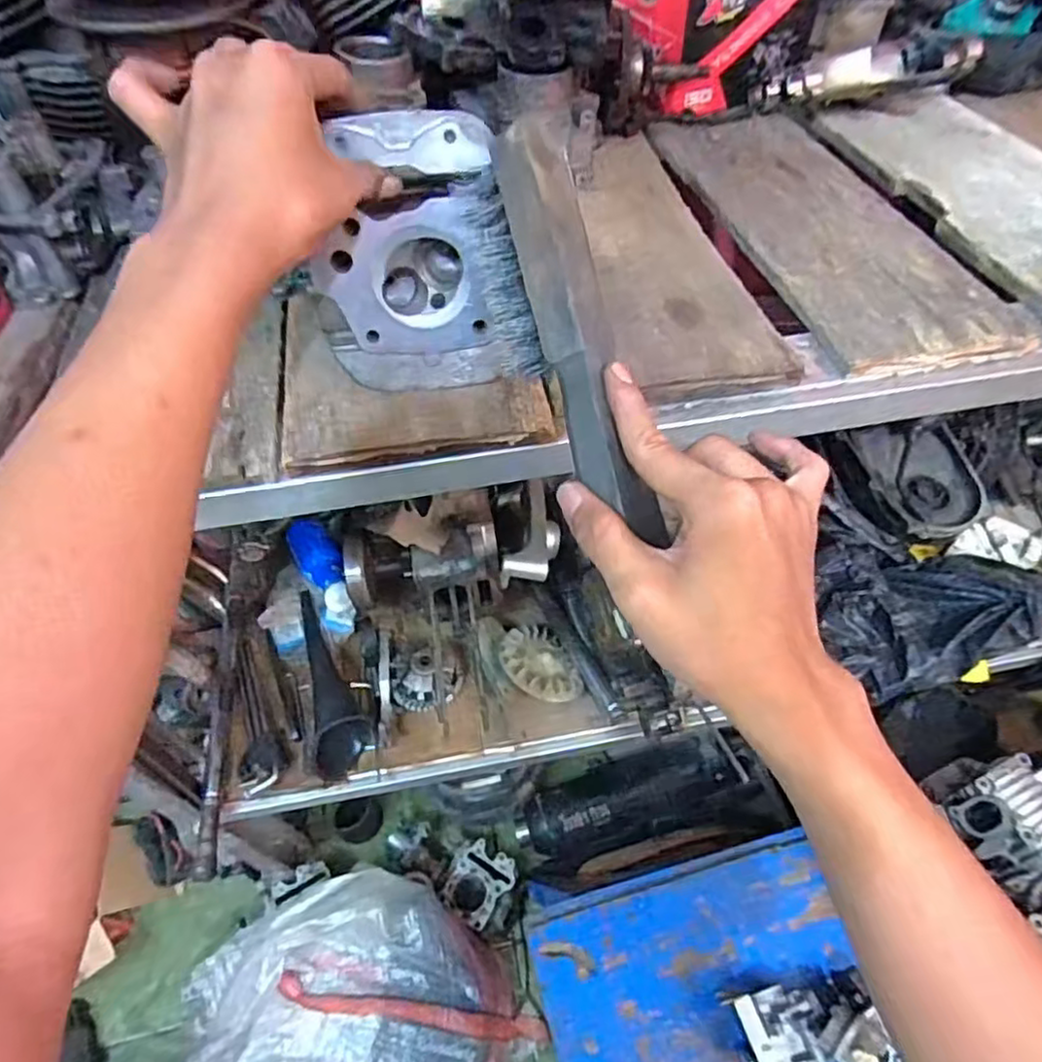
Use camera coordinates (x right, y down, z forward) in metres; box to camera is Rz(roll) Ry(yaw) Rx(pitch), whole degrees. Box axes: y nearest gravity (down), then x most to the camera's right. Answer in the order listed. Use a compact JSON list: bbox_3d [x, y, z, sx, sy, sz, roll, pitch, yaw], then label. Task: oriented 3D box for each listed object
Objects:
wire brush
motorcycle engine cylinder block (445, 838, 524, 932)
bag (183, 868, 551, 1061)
[{"bbox_3d":[0.019,-0.090,0.309,0.055,0.016,0.192,-16,85,-10],"label":"wire brush"},{"bbox_3d":[-0.066,0.625,1.204,0.130,0.079,0.124,23,57,17],"label":"motorcycle engine cylinder block"},{"bbox_3d":[-0.257,0.736,1.039,0.414,0.275,0.422,-36,61,-23],"label":"bag"}]

